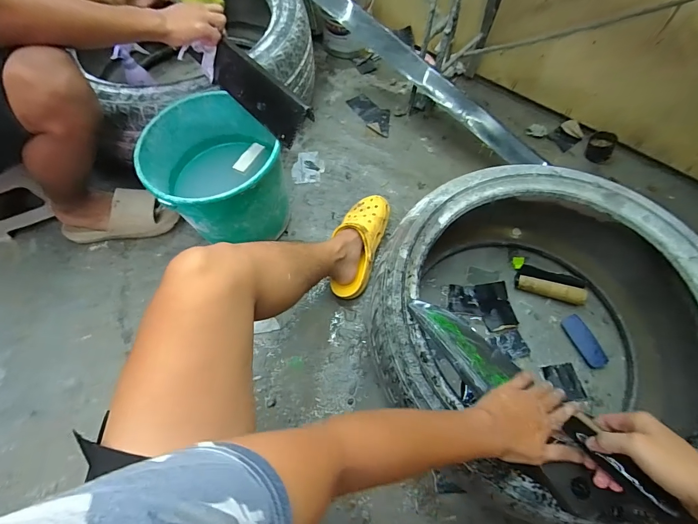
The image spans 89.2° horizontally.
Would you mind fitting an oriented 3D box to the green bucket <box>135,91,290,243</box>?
[{"bbox_3d":[-0.278,-0.177,0.802,0.254,0.259,0.273,-1,63,1],"label":"green bucket"}]

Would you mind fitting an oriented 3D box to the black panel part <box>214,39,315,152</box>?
[{"bbox_3d":[-0.183,-0.338,0.697,0.285,0.091,0.022,43,32,23],"label":"black panel part"}]

